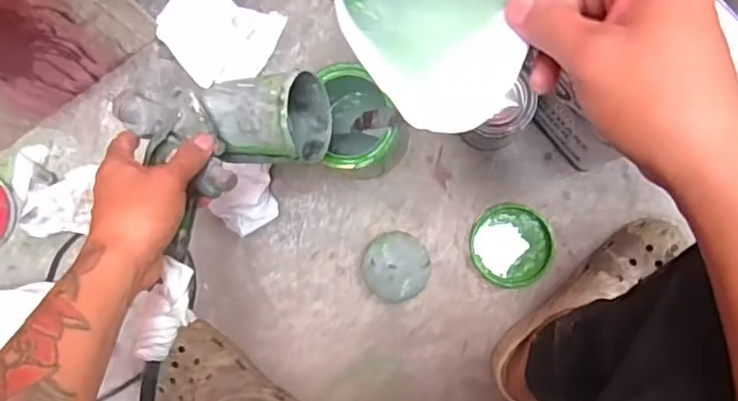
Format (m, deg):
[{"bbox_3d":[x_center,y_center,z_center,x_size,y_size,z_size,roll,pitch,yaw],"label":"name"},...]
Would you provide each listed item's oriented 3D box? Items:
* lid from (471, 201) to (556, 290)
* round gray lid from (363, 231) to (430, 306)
[{"bbox_3d":[0.164,0.052,0.686,0.090,0.008,0.093,0,87,7],"label":"lid"},{"bbox_3d":[0.031,0.078,0.696,0.076,0.020,0.080,0,87,7],"label":"round gray lid"}]

